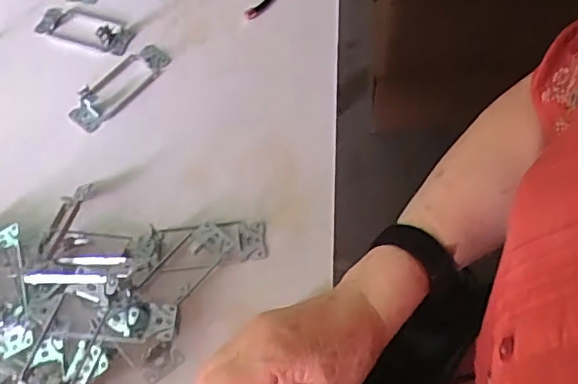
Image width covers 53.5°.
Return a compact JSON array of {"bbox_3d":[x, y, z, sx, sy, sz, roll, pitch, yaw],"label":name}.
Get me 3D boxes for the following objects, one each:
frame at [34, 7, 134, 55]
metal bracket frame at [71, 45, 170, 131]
[{"bbox_3d":[-0.208,-0.173,0.583,0.107,0.021,0.043,20,67,12],"label":"frame"},{"bbox_3d":[-0.162,-0.103,0.544,0.041,0.018,0.106,38,72,19],"label":"metal bracket frame"}]

